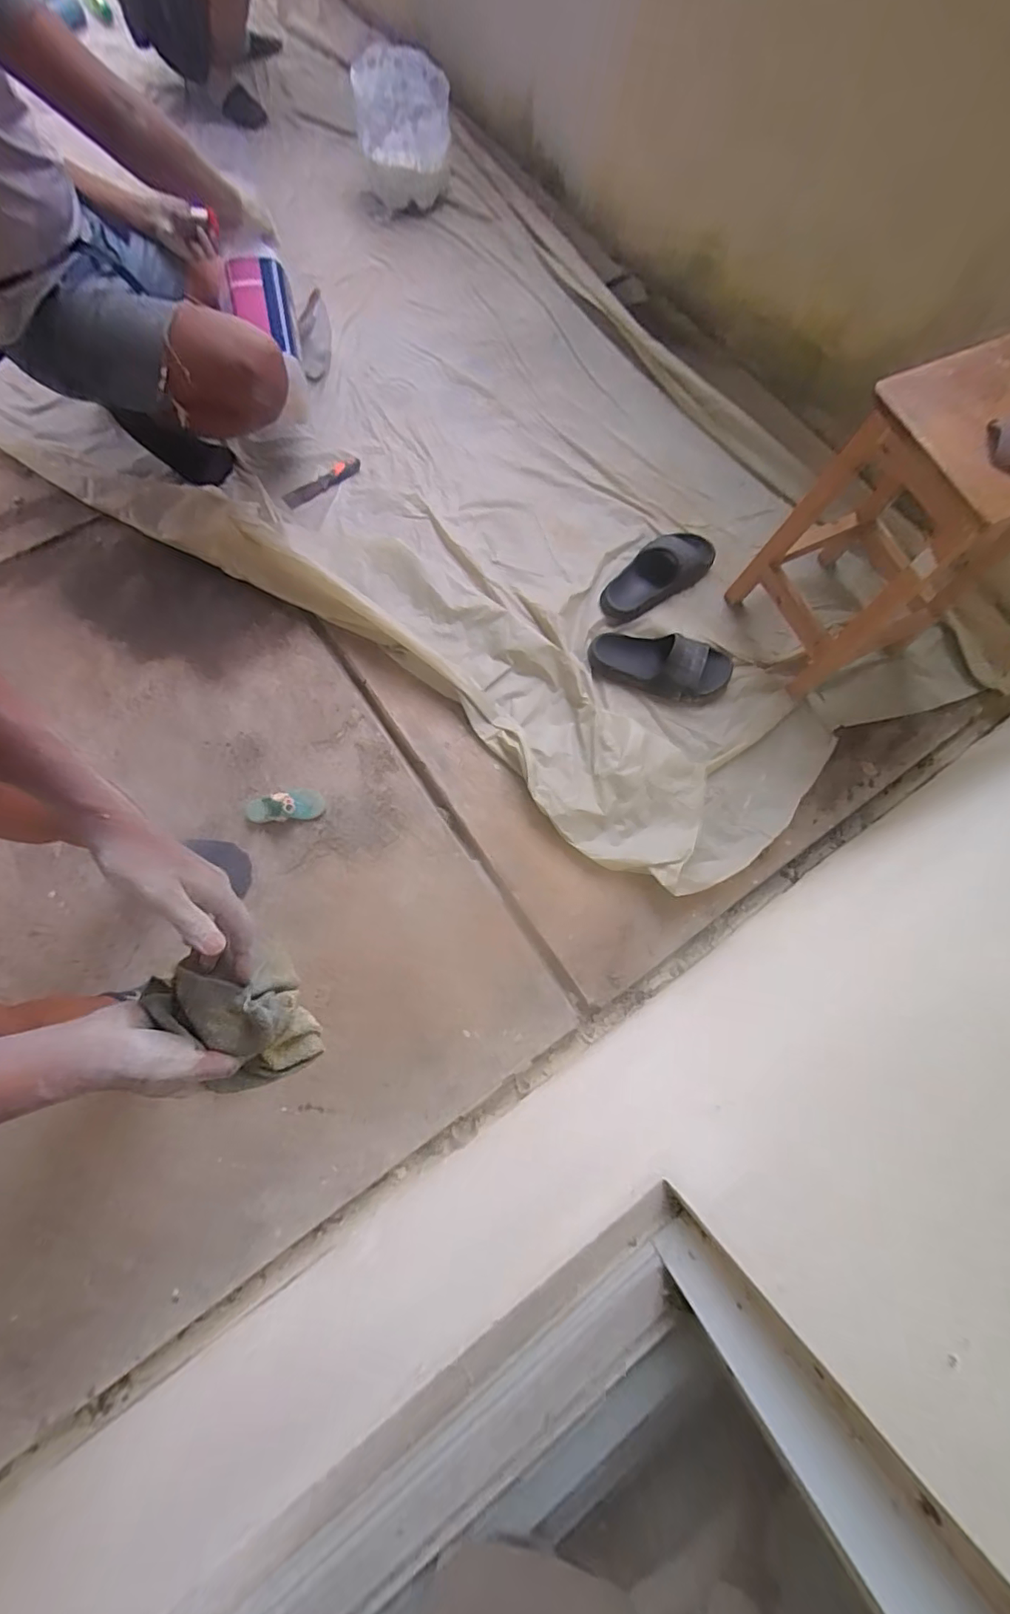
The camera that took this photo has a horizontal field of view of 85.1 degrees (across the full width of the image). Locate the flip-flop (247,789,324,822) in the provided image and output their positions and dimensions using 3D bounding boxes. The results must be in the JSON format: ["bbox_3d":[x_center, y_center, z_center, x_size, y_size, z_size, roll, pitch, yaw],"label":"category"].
[{"bbox_3d":[-0.443,-0.007,1.090,0.154,0.056,0.060,-4,74,-3],"label":"flip-flop"}]

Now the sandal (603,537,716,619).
[{"bbox_3d":[0.347,-0.538,1.279,0.290,0.061,0.119,-31,77,-10],"label":"sandal"}]

